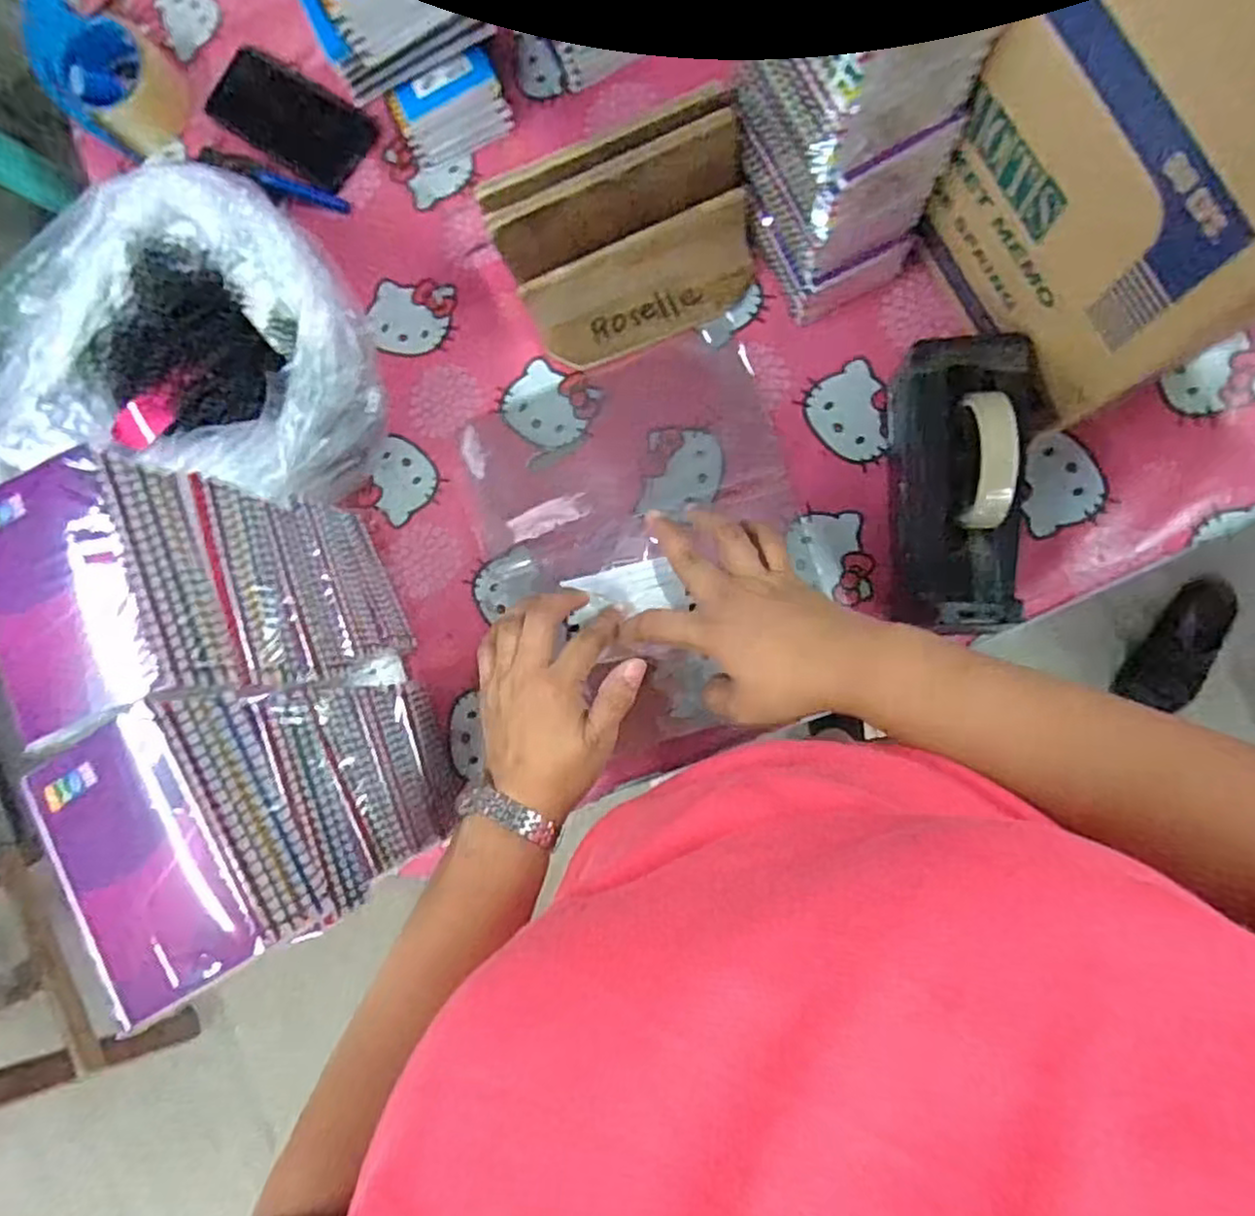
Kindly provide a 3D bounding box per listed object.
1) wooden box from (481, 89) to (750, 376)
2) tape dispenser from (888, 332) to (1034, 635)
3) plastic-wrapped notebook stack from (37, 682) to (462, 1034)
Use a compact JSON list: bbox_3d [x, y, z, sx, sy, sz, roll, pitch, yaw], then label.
[{"bbox_3d":[0.001,-0.283,0.550,0.188,0.126,0.106,-17,85,7],"label":"wooden box"},{"bbox_3d":[0.234,-0.083,0.508,0.075,0.127,0.196,2,87,8],"label":"tape dispenser"},{"bbox_3d":[-0.215,0.128,0.466,0.087,0.274,0.135,-26,84,6],"label":"plastic-wrapped notebook stack"}]

